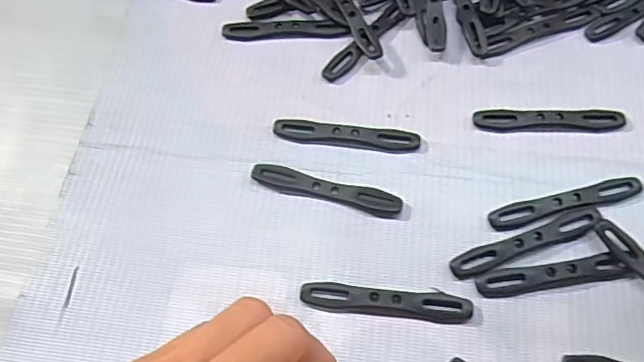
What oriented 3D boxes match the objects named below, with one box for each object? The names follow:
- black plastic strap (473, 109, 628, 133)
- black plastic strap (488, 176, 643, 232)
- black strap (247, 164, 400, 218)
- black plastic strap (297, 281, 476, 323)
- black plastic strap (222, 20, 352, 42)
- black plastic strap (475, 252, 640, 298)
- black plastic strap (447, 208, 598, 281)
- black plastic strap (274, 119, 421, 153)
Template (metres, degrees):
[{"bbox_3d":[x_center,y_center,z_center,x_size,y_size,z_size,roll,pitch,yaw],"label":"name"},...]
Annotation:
[{"bbox_3d":[0.106,-0.028,0.260,0.068,0.005,0.010,0,64,3],"label":"black plastic strap"},{"bbox_3d":[0.106,0.009,0.242,0.069,0.004,0.010,-14,64,-4],"label":"black plastic strap"},{"bbox_3d":[0.001,0.004,0.250,0.068,0.004,0.011,14,66,10],"label":"black strap"},{"bbox_3d":[0.026,0.049,0.227,0.068,0.005,0.011,5,65,5],"label":"black plastic strap"},{"bbox_3d":[-0.019,-0.080,0.291,0.066,0.004,0.012,0,64,3],"label":"black plastic strap"},{"bbox_3d":[0.095,0.038,0.228,0.062,0.004,0.011,-9,64,-1],"label":"black plastic strap"},{"bbox_3d":[0.086,0.025,0.234,0.068,0.004,0.011,-20,65,-6],"label":"black plastic strap"},{"bbox_3d":[0.011,-0.022,0.262,0.068,0.004,0.011,5,65,6],"label":"black plastic strap"}]

